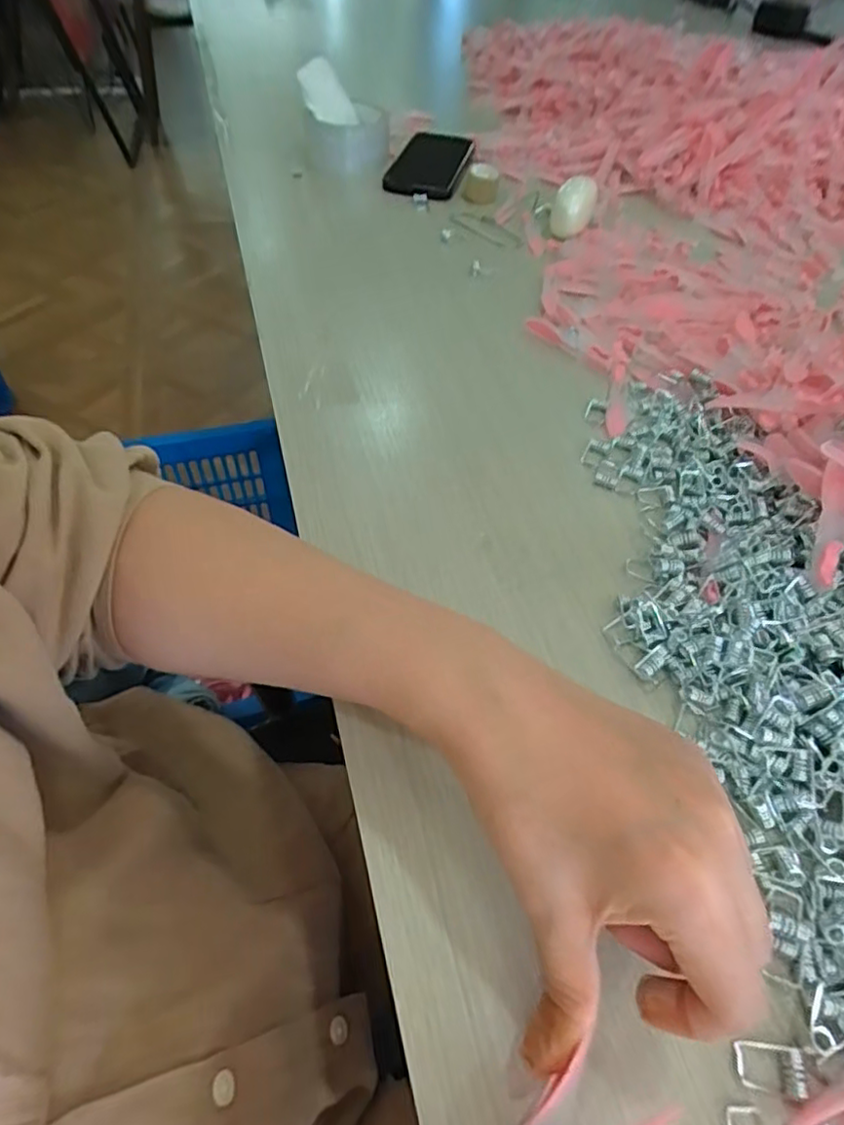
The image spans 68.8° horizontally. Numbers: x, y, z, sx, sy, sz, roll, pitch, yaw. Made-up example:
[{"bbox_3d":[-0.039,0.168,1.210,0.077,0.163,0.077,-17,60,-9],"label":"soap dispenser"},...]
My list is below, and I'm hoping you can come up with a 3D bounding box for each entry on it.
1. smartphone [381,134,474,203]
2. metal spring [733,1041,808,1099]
[{"bbox_3d":[0.011,-0.415,0.634,0.078,0.014,0.136,9,55,9],"label":"smartphone"},{"bbox_3d":[0.118,0.171,0.207,0.022,0.006,0.014,7,52,1],"label":"metal spring"}]

